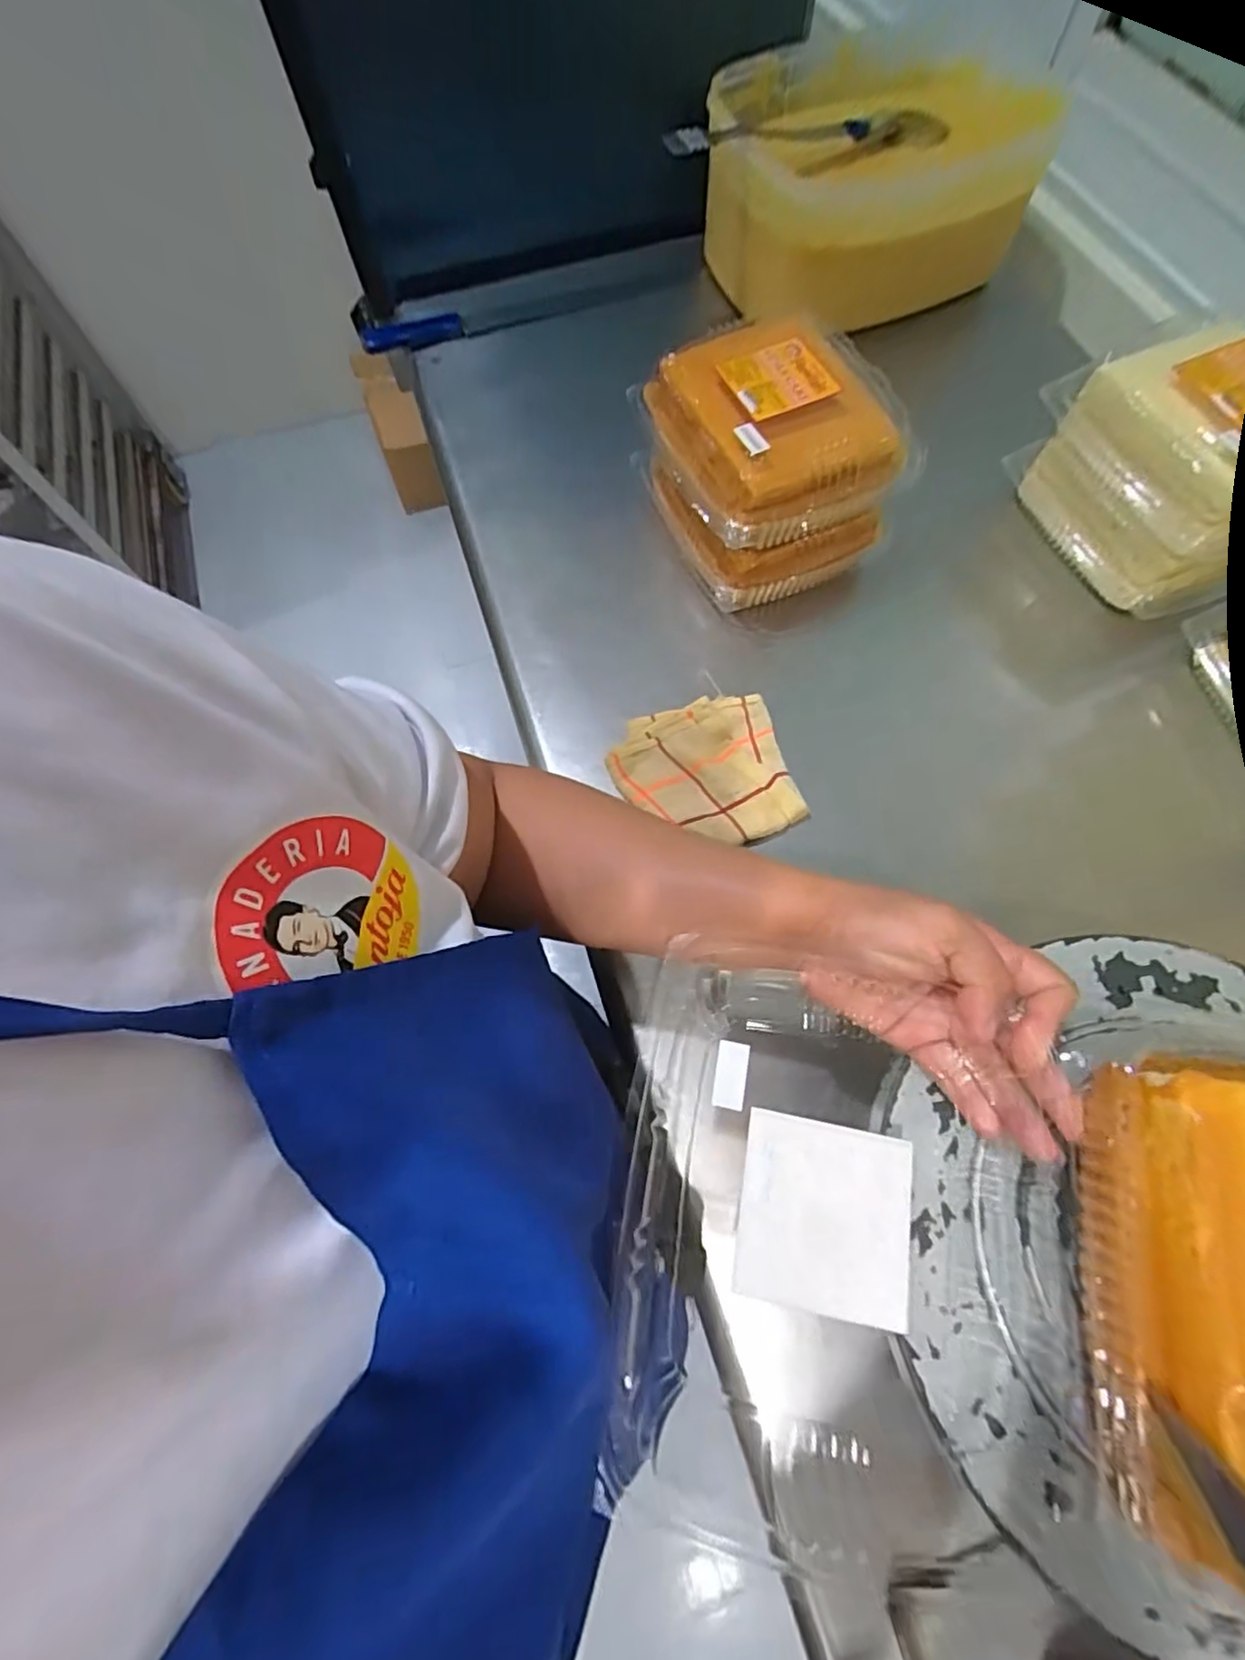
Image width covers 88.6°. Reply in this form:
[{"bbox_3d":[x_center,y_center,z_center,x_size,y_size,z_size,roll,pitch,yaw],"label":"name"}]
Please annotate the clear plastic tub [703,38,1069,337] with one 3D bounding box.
[{"bbox_3d":[0.225,-0.692,0.683,0.300,0.142,0.240,-17,70,-6],"label":"clear plastic tub"}]

